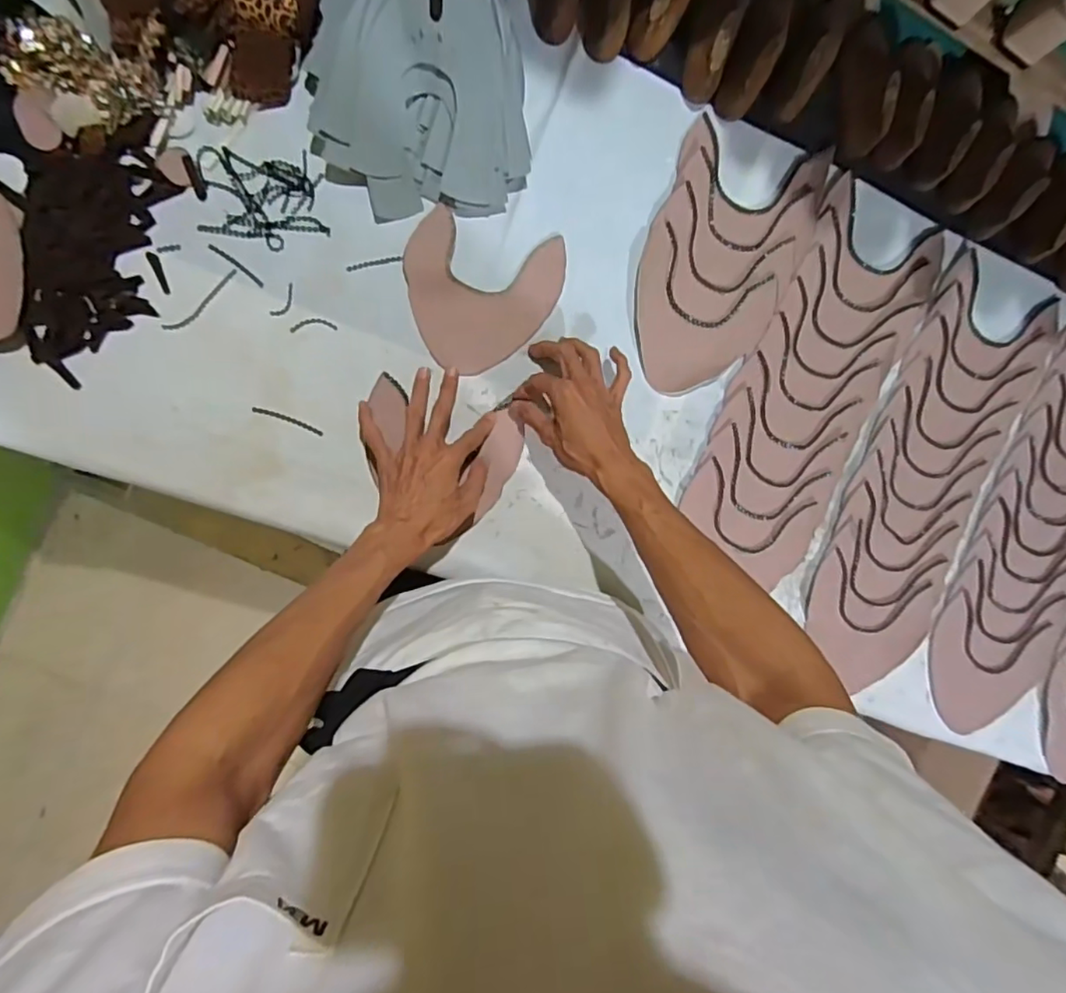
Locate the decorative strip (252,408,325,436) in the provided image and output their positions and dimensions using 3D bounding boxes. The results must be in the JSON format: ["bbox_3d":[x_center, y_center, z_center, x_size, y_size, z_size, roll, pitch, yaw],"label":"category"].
[{"bbox_3d":[-0.249,-0.077,0.592,0.070,0.007,0.008,20,93,-9],"label":"decorative strip"}]

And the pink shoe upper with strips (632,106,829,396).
[{"bbox_3d":[0.205,-0.256,0.640,0.166,0.005,0.283,20,93,-9],"label":"pink shoe upper with strips"}]

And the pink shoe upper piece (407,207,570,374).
[{"bbox_3d":[-0.056,-0.209,0.606,0.157,0.006,0.153,14,94,-8],"label":"pink shoe upper piece"}]

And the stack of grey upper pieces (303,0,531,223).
[{"bbox_3d":[-0.110,-0.405,0.542,0.206,0.080,0.245,-5,96,-7],"label":"stack of grey upper pieces"}]

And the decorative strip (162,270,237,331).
[{"bbox_3d":[-0.325,-0.191,0.572,0.088,0.004,0.016,-41,99,-1],"label":"decorative strip"}]

